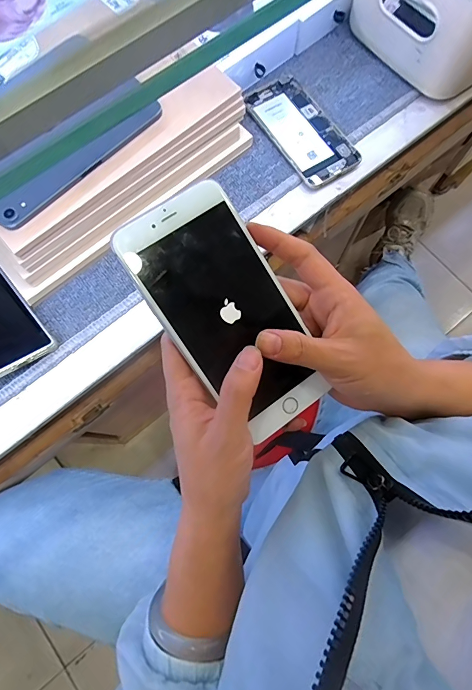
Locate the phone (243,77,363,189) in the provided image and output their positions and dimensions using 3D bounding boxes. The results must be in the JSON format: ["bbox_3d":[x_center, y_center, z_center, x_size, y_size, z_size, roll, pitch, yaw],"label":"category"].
[{"bbox_3d":[0.079,-0.264,0.472,0.078,0.006,0.157,-32,77,-8],"label":"phone"}]

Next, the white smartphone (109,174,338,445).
[{"bbox_3d":[-0.001,-0.019,0.236,0.076,0.012,0.153,-37,100,-11],"label":"white smartphone"}]

